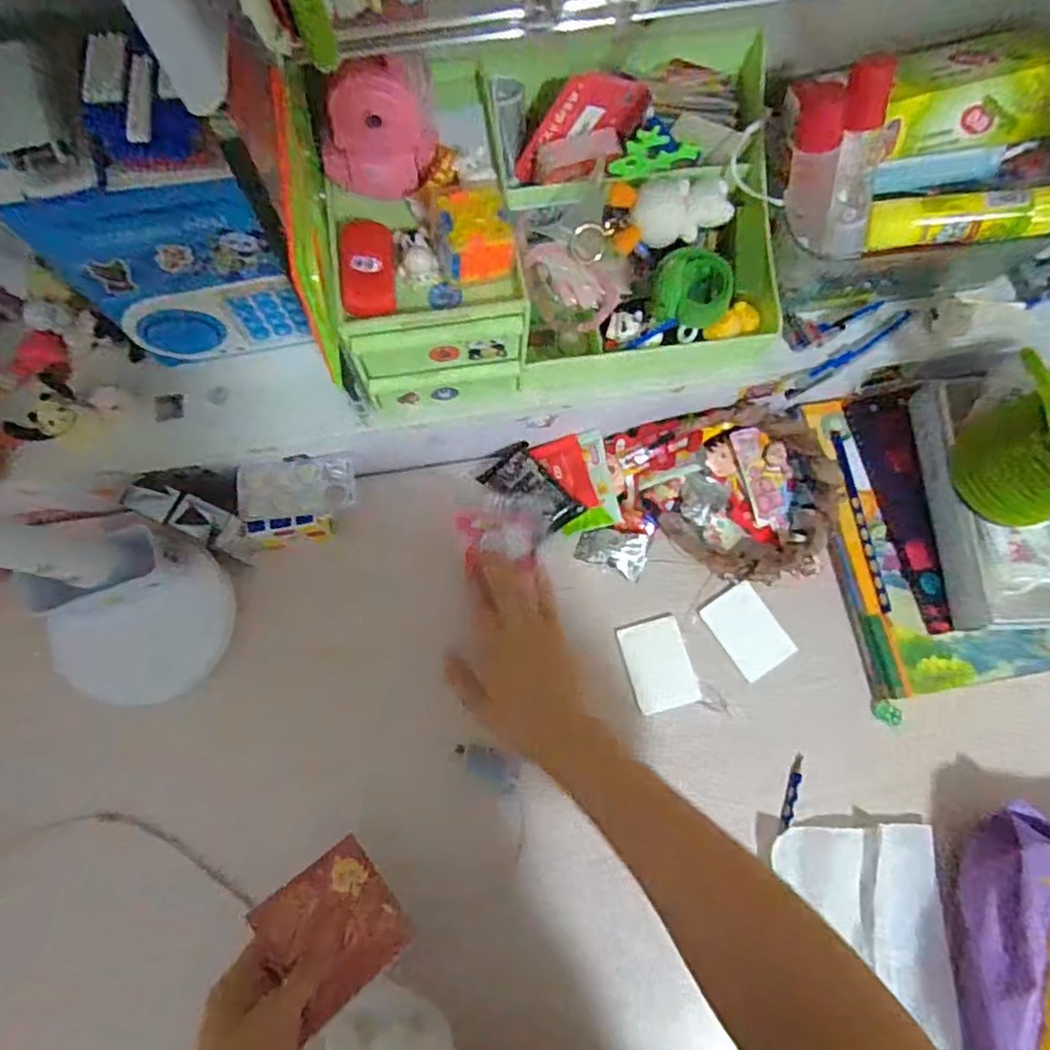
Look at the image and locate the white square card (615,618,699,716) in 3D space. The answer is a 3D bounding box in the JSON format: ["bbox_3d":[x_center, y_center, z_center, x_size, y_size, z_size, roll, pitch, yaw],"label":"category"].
[{"bbox_3d":[0.111,0.116,0.548,0.050,0.004,0.072,-16,81,-2],"label":"white square card"}]

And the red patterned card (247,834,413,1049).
[{"bbox_3d":[-0.124,0.261,0.429,0.081,0.021,0.083,48,40,17],"label":"red patterned card"}]

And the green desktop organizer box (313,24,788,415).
[{"bbox_3d":[0.022,-0.198,0.424,0.285,0.151,0.173,-9,77,-4],"label":"green desktop organizer box"}]

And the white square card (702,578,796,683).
[{"bbox_3d":[0.187,0.089,0.553,0.047,0.004,0.072,-35,82,-1],"label":"white square card"}]

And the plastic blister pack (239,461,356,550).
[{"bbox_3d":[-0.181,-0.017,0.532,0.090,0.043,0.074,-6,98,-13],"label":"plastic blister pack"}]

